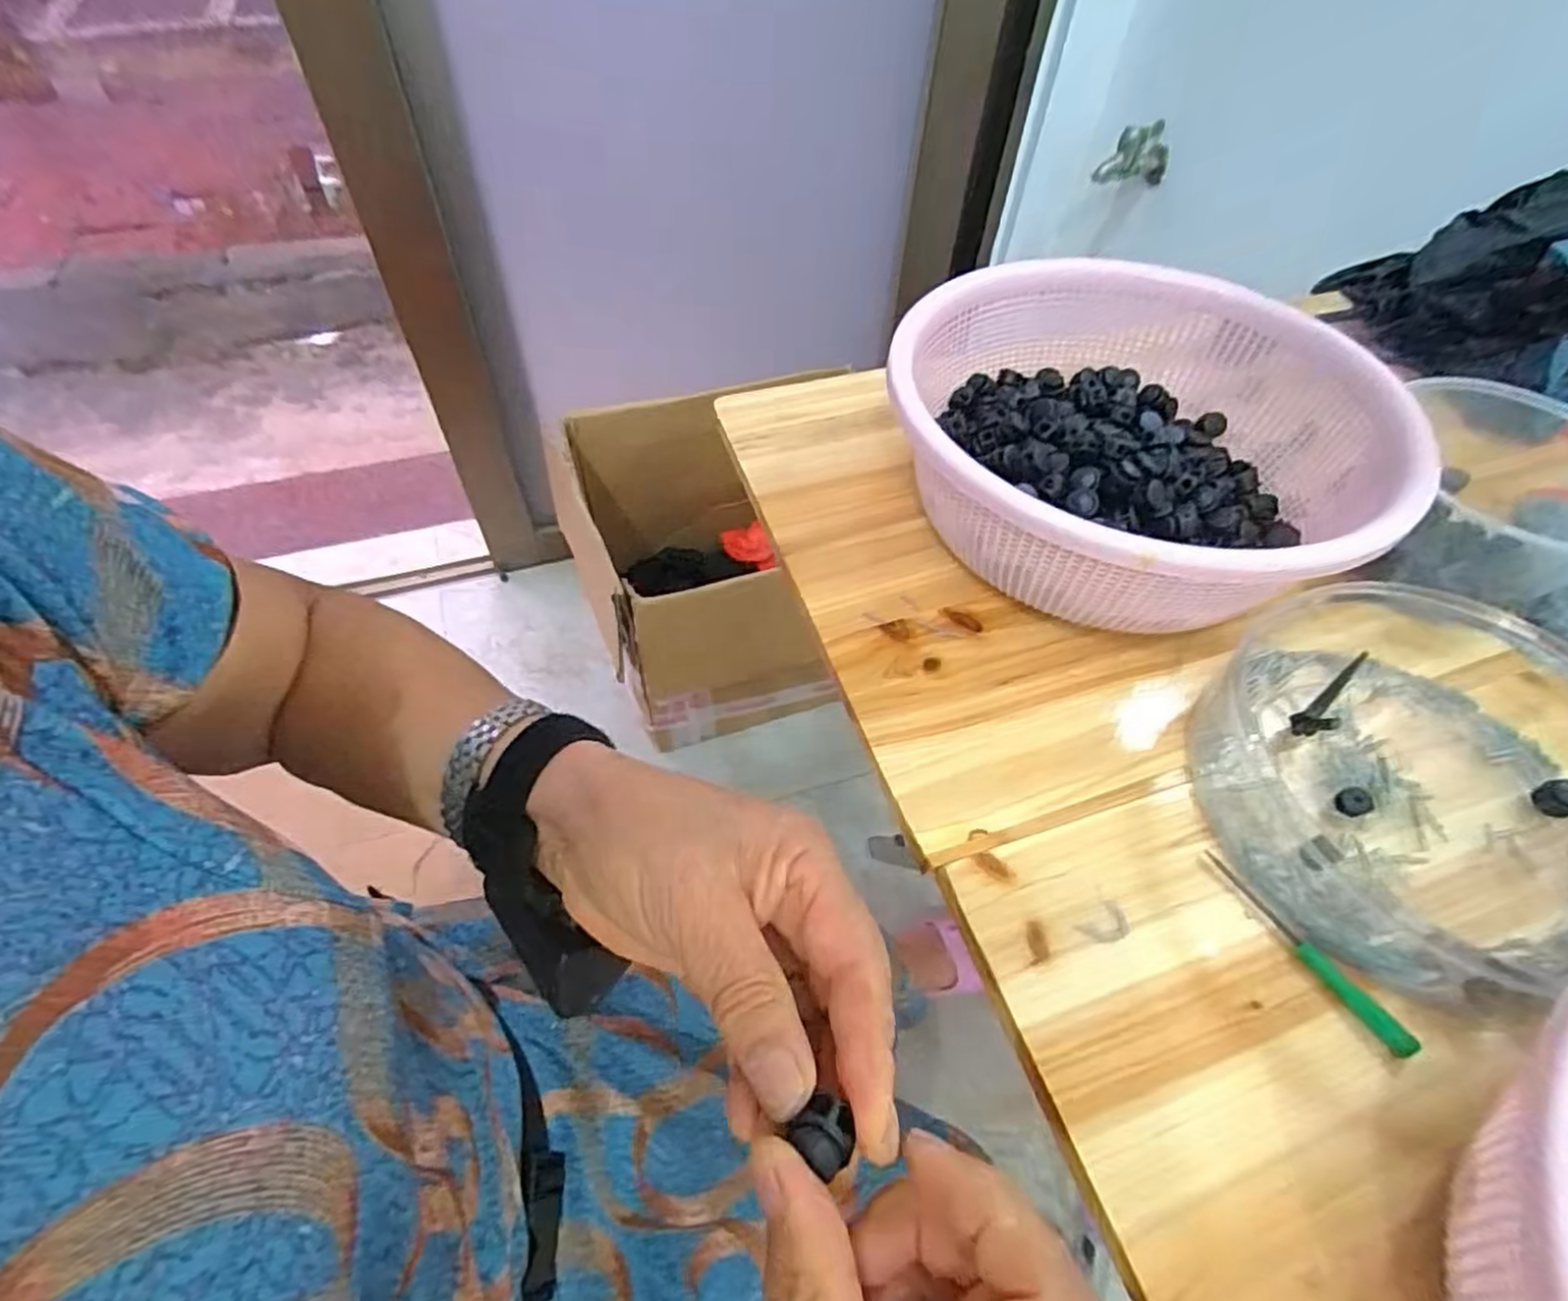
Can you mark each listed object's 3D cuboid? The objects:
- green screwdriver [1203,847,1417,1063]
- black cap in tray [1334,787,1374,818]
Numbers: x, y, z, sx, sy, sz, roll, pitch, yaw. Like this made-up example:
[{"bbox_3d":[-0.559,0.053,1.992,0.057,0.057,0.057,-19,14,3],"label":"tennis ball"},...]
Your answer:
[{"bbox_3d":[0.224,0.127,0.320,0.008,0.010,0.096,-24,58,-18],"label":"green screwdriver"},{"bbox_3d":[0.272,0.072,0.354,0.012,0.011,0.014,-24,58,-18],"label":"black cap in tray"}]

